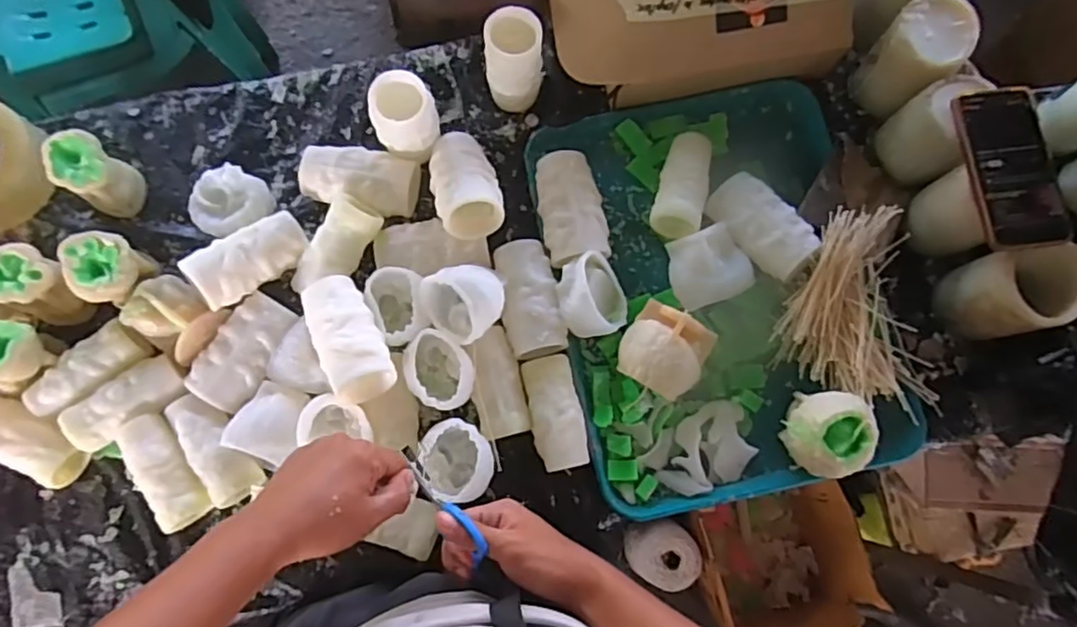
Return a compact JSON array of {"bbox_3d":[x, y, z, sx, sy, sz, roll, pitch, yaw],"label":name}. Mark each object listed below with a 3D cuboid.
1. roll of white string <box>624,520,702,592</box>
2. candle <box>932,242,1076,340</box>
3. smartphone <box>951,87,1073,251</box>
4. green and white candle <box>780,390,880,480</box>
[{"bbox_3d":[0.235,0.455,1.203,0.115,0.145,0.108,0,79,-1],"label":"roll of white string"},{"bbox_3d":[0.475,-0.017,0.637,0.081,0.109,0.079,-6,79,-2],"label":"candle"},{"bbox_3d":[0.450,-0.139,0.598,0.075,0.015,0.154,-8,79,-2],"label":"smartphone"},{"bbox_3d":[0.280,0.115,0.608,0.067,0.068,0.082,-12,80,-3],"label":"green and white candle"}]

